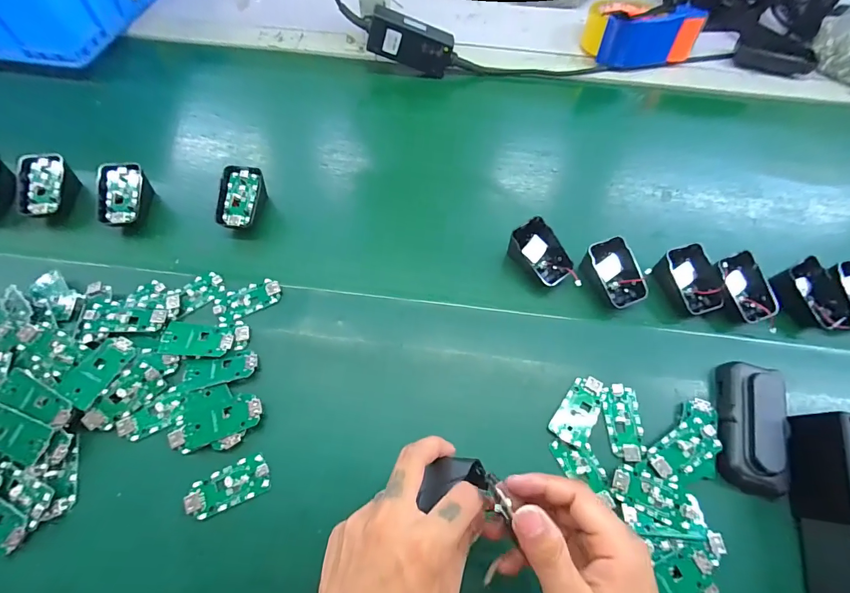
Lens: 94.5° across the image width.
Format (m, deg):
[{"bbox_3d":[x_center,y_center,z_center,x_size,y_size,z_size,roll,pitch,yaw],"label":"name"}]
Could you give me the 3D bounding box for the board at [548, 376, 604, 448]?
[{"bbox_3d":[0.138,0.101,0.350,0.032,0.006,0.063,34,69,13],"label":"board"}]

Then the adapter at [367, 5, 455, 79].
[{"bbox_3d":[-0.020,-0.352,0.547,0.113,0.050,0.030,14,65,-14],"label":"adapter"}]

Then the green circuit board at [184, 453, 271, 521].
[{"bbox_3d":[-0.159,0.154,0.318,0.063,0.006,0.031,-22,68,-11],"label":"green circuit board"}]

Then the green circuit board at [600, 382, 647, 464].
[{"bbox_3d":[0.177,0.111,0.350,0.032,0.004,0.064,-1,66,-2],"label":"green circuit board"}]

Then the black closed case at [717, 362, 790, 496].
[{"bbox_3d":[0.285,0.110,0.337,0.049,0.023,0.107,16,67,5],"label":"black closed case"}]

